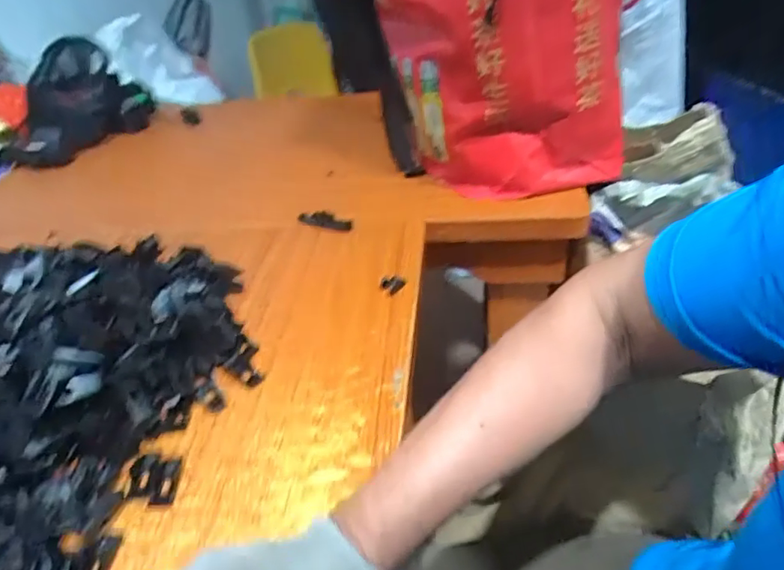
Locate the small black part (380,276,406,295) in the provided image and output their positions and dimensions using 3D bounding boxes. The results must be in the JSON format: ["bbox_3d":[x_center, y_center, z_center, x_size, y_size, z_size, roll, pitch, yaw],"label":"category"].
[{"bbox_3d":[0.002,-0.001,0.565,0.024,0.010,0.017,-29,43,-28],"label":"small black part"}]

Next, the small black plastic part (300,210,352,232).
[{"bbox_3d":[-0.085,-0.082,0.678,0.072,0.012,0.018,11,40,19],"label":"small black plastic part"}]

